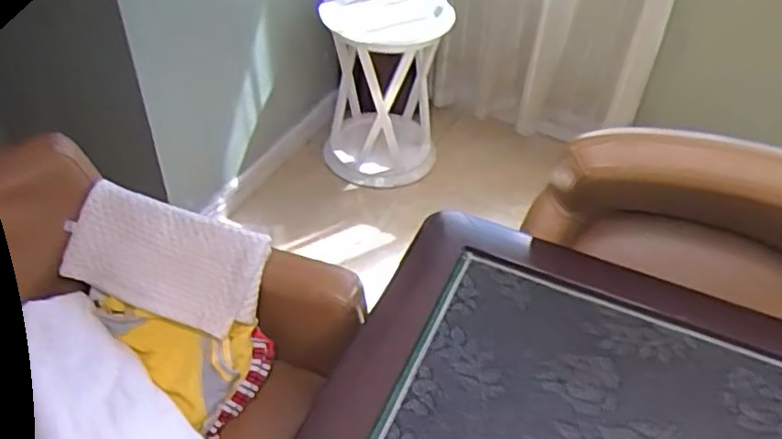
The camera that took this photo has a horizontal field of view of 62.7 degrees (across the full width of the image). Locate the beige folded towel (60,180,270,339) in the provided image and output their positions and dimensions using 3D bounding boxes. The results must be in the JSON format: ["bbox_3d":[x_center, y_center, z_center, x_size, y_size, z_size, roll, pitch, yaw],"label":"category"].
[{"bbox_3d":[-0.374,0.067,1.062,0.315,0.177,0.029,19,2,3],"label":"beige folded towel"}]

